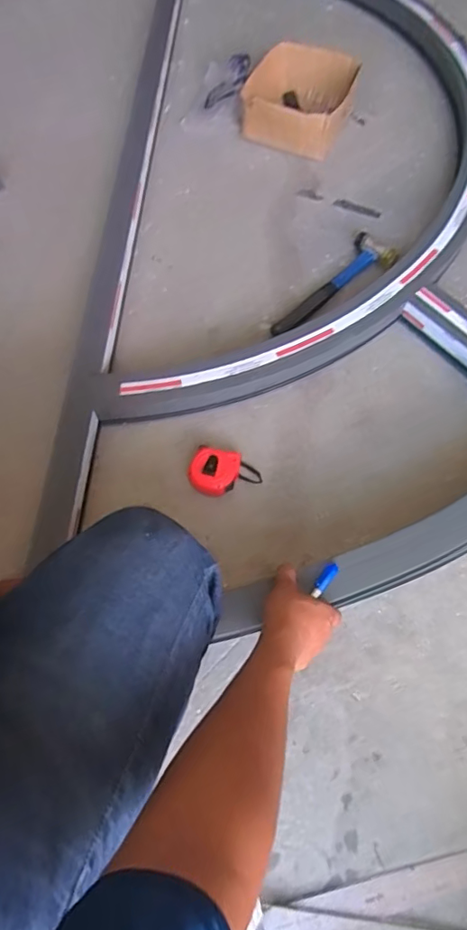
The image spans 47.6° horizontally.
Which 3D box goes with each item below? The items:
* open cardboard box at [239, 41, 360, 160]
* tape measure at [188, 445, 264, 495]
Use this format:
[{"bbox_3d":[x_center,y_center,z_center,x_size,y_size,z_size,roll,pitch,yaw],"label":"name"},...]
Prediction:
[{"bbox_3d":[0.149,-0.833,1.210,0.230,0.104,0.237,20,66,11],"label":"open cardboard box"},{"bbox_3d":[-0.013,0.010,0.825,0.112,0.043,0.078,8,64,6],"label":"tape measure"}]

